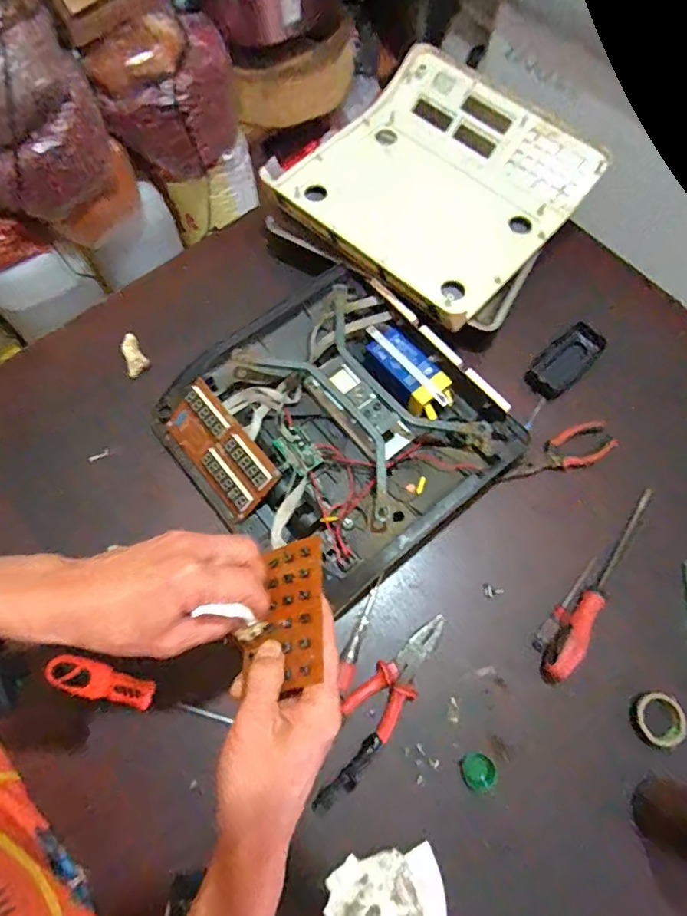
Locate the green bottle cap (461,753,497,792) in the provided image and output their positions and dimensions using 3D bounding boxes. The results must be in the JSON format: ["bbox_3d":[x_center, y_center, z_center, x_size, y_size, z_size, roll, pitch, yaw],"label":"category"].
[{"bbox_3d":[0.132,0.304,0.502,0.030,0.008,0.032,1,69,-1],"label":"green bottle cap"}]

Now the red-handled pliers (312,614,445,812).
[{"bbox_3d":[0.034,0.244,0.513,0.049,0.019,0.206,33,72,10],"label":"red-handled pliers"}]

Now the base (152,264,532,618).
[{"bbox_3d":[-0.008,-0.038,0.597,0.330,0.056,0.328,-38,75,-14],"label":"base"}]

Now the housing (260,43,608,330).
[{"bbox_3d":[0.123,-0.371,0.704,0.332,0.062,0.354,41,73,13],"label":"housing"}]

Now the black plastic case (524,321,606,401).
[{"bbox_3d":[0.288,-0.125,0.673,0.116,0.025,0.053,-42,76,-15],"label":"black plastic case"}]

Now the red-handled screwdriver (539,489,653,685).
[{"bbox_3d":[0.290,0.132,0.563,0.029,0.031,0.258,39,73,12],"label":"red-handled screwdriver"}]

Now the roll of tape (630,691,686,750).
[{"bbox_3d":[0.318,0.262,0.520,0.050,0.013,0.050,1,69,-1],"label":"roll of tape"}]

